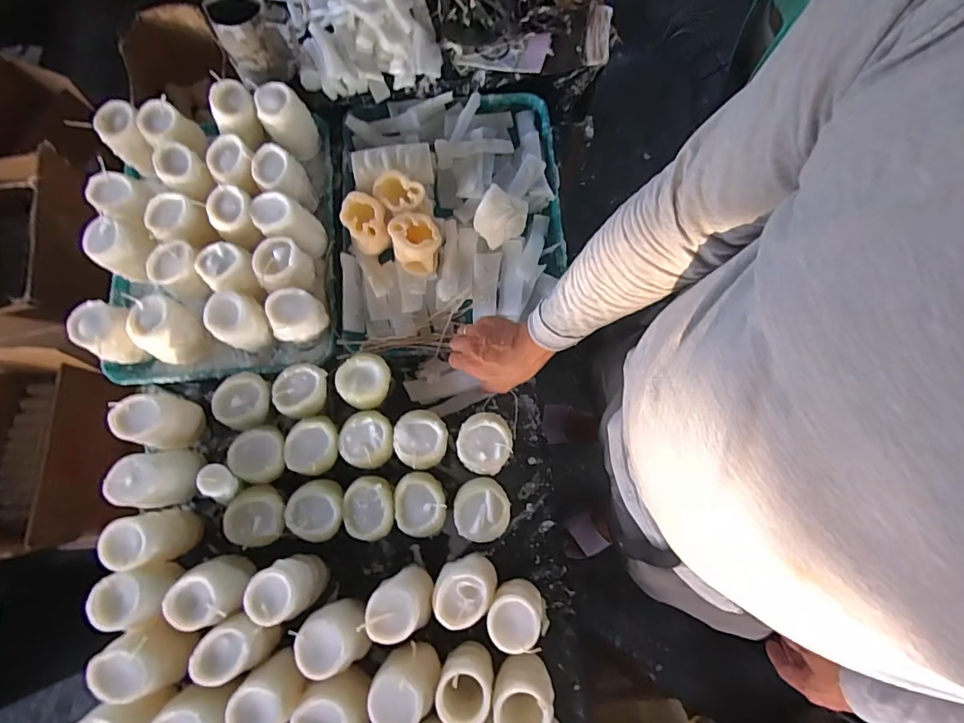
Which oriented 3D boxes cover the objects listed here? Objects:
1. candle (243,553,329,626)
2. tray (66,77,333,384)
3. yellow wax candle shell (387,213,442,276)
[{"bbox_3d":[-0.238,0.279,0.573,0.066,0.089,0.063,0,76,2],"label":"candle"},{"bbox_3d":[-0.400,-0.192,0.698,0.328,0.114,0.418,-4,76,1],"label":"tray"},{"bbox_3d":[-0.092,-0.166,0.672,0.066,0.079,0.064,0,76,2],"label":"yellow wax candle shell"}]

